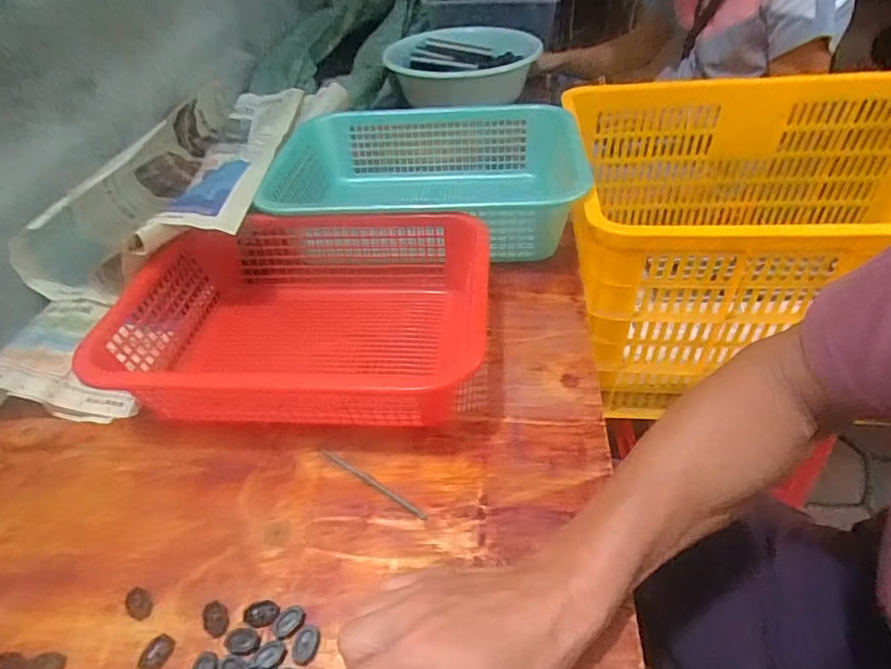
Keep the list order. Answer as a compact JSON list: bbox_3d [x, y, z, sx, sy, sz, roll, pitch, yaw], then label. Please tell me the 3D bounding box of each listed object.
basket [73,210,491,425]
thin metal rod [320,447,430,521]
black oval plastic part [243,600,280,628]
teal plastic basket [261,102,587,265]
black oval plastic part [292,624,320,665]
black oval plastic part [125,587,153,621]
[{"bbox_3d":[-0.132,-0.012,0.496,0.324,0.096,0.243,0,43,6],"label":"basket"},{"bbox_3d":[-0.061,0.119,0.410,0.111,0.004,0.006,23,50,28],"label":"thin metal rod"},{"bbox_3d":[-0.124,0.188,0.342,0.024,0.004,0.017,-1,43,5],"label":"black oval plastic part"},{"bbox_3d":[-0.028,-0.187,0.684,0.408,0.132,0.293,-1,43,4],"label":"teal plastic basket"},{"bbox_3d":[-0.090,0.198,0.326,0.015,0.007,0.022,4,43,10],"label":"black oval plastic part"},{"bbox_3d":[-0.213,0.187,0.352,0.022,0.008,0.015,24,50,28],"label":"black oval plastic part"}]

